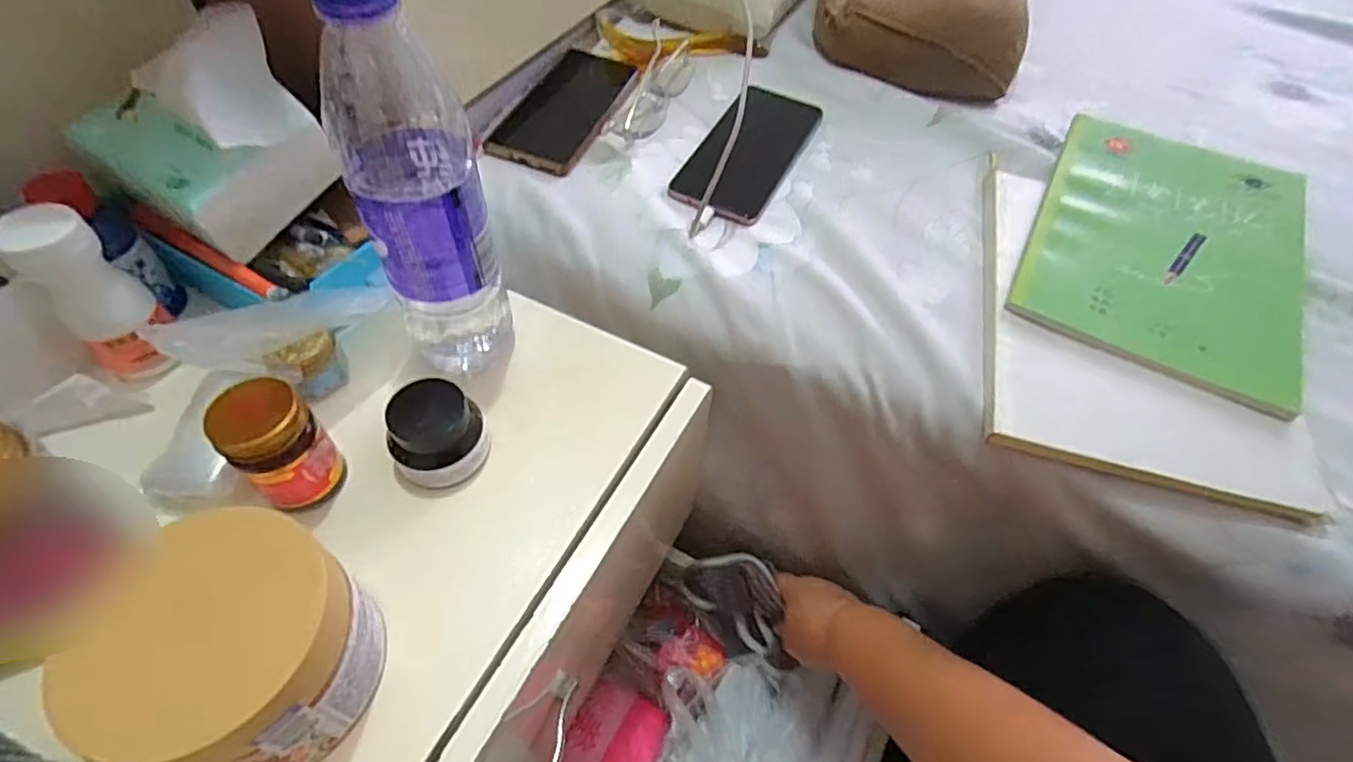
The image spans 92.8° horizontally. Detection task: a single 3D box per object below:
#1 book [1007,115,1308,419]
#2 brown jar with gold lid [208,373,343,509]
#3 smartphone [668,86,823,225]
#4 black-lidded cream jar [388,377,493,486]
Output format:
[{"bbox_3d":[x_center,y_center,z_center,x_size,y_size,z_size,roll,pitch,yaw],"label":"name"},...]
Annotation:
[{"bbox_3d":[0.357,-0.104,0.469,0.168,0.016,0.259,24,60,18],"label":"book"},{"bbox_3d":[-0.205,0.035,0.335,0.046,0.070,0.040,30,57,18],"label":"brown jar with gold lid"},{"bbox_3d":[0.062,-0.195,0.532,0.074,0.006,0.165,23,56,14],"label":"smartphone"},{"bbox_3d":[-0.133,0.030,0.360,0.050,0.045,0.045,-24,58,-20],"label":"black-lidded cream jar"}]

